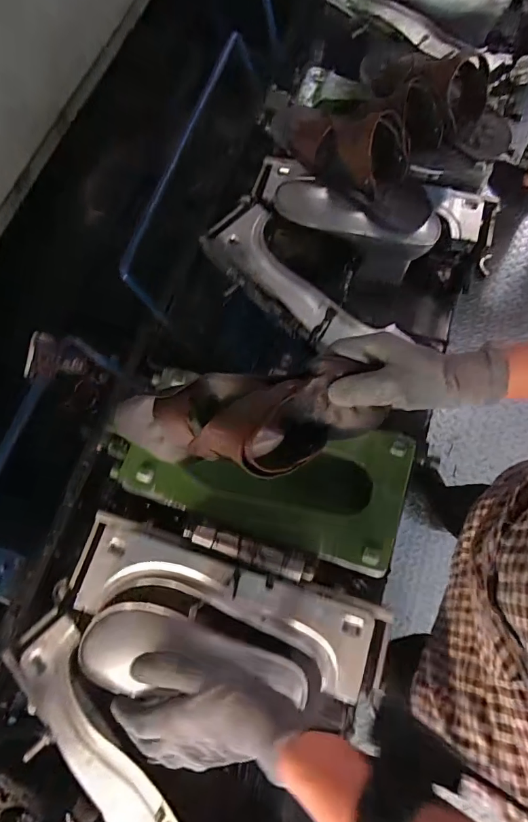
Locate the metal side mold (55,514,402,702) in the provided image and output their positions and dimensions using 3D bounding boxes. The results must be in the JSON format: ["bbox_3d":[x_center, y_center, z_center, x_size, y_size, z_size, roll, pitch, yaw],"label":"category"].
[{"bbox_3d":[-0.046,0.218,0.495,0.363,0.038,0.107,13,73,9],"label":"metal side mold"}]

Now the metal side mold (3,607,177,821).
[{"bbox_3d":[-0.145,0.375,0.452,0.087,0.035,0.359,-43,73,-9],"label":"metal side mold"}]

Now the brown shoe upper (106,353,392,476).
[{"bbox_3d":[-0.020,0.019,0.423,0.252,0.080,0.099,-9,71,9],"label":"brown shoe upper"}]

